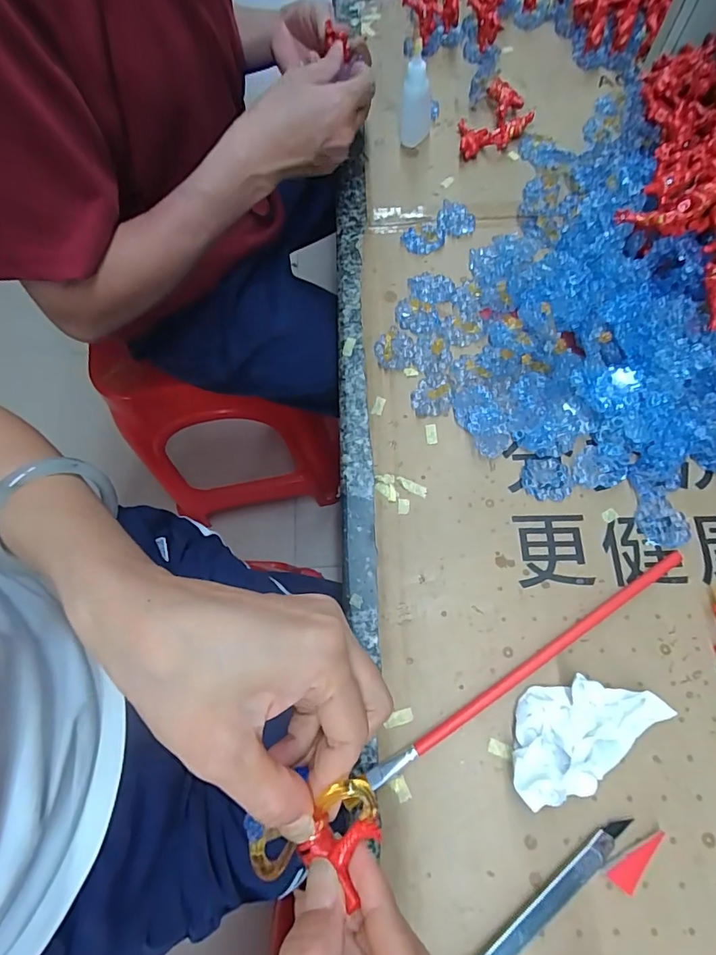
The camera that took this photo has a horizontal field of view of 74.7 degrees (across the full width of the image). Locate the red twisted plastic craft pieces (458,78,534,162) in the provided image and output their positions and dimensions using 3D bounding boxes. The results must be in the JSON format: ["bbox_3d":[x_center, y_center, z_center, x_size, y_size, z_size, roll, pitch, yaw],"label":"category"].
[{"bbox_3d":[0.126,-0.335,0.446,0.053,0.019,0.086,37,76,15],"label":"red twisted plastic craft pieces"}]

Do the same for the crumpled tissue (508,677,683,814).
[{"bbox_3d":[0.129,0.144,0.267,0.099,0.035,0.053,-22,70,-5],"label":"crumpled tissue"}]

